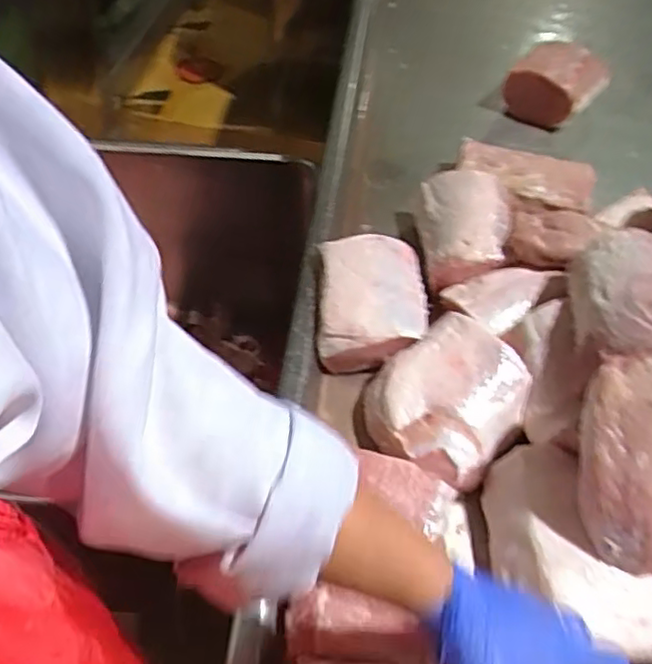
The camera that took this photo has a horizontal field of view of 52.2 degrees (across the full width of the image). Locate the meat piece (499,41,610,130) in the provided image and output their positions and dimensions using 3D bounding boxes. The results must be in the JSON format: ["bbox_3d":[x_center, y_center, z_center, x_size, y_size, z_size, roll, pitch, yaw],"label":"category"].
[{"bbox_3d":[0.411,-0.436,1.170,0.130,0.092,0.187,33,55,21],"label":"meat piece"}]

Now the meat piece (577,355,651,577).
[{"bbox_3d":[0.253,0.099,0.539,0.090,0.048,0.178,13,79,6],"label":"meat piece"}]

